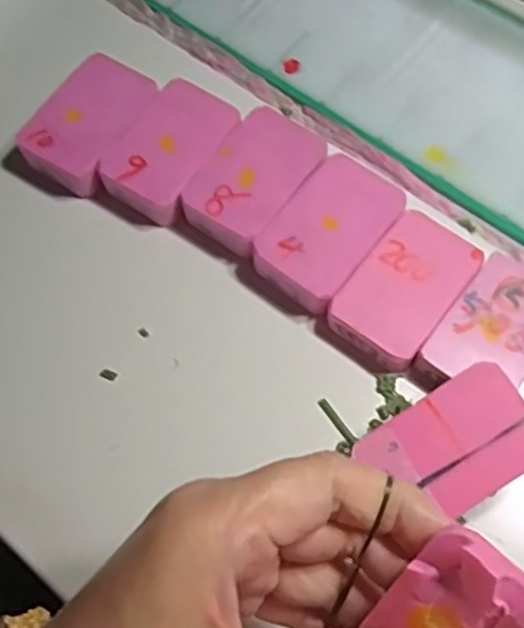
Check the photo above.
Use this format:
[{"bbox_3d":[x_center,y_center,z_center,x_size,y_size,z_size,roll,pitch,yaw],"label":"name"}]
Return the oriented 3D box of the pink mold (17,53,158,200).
[{"bbox_3d":[-0.090,-0.099,0.359,0.046,0.029,0.070,29,70,12],"label":"pink mold"}]

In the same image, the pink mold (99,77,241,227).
[{"bbox_3d":[-0.046,-0.085,0.351,0.045,0.019,0.071,29,70,12],"label":"pink mold"}]

